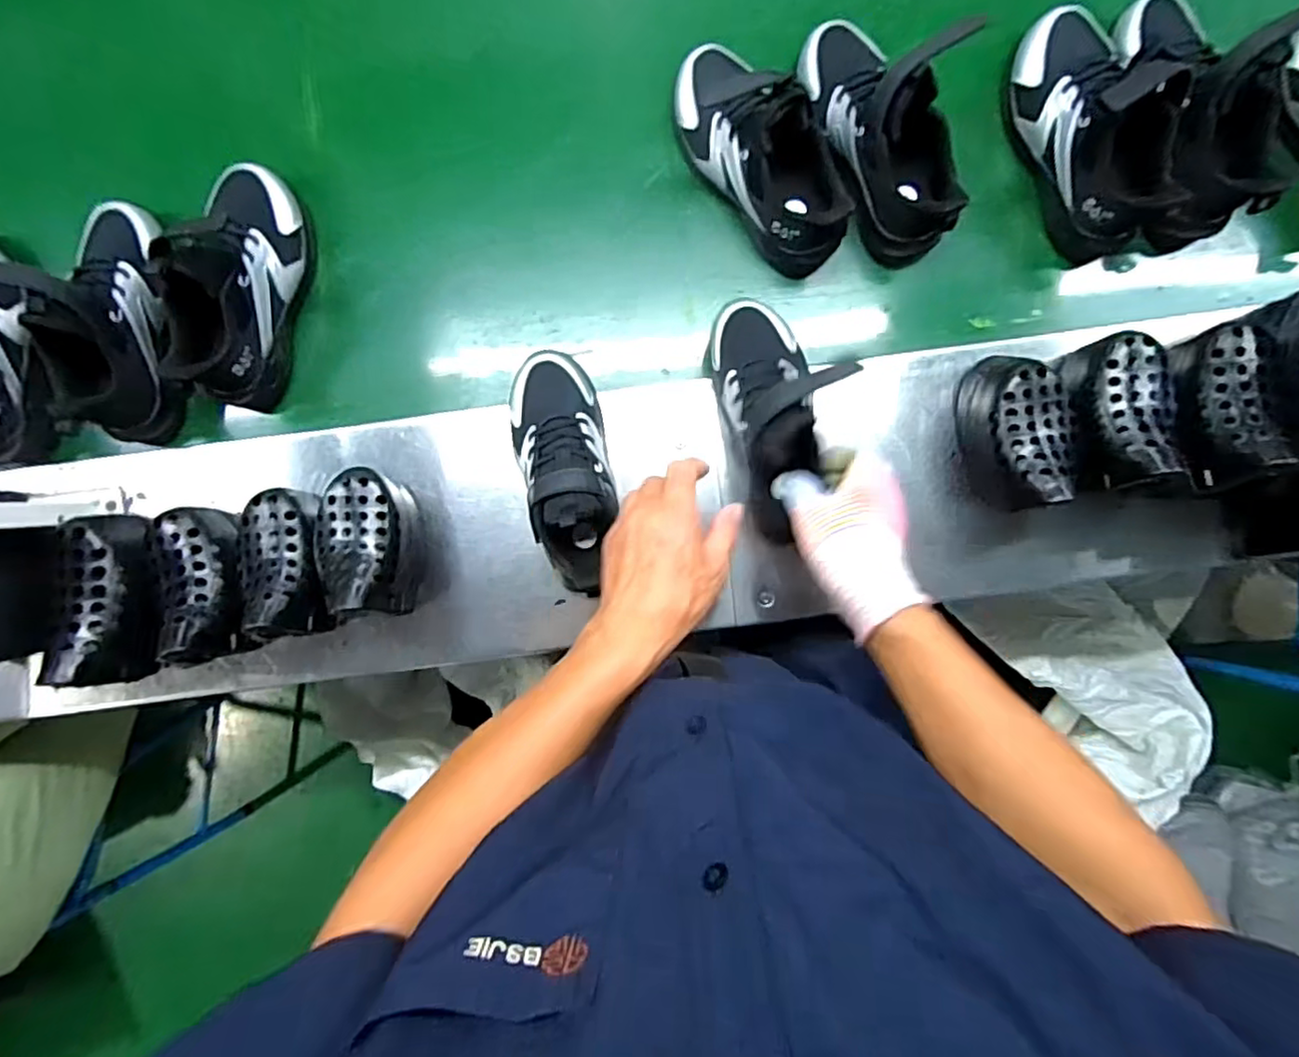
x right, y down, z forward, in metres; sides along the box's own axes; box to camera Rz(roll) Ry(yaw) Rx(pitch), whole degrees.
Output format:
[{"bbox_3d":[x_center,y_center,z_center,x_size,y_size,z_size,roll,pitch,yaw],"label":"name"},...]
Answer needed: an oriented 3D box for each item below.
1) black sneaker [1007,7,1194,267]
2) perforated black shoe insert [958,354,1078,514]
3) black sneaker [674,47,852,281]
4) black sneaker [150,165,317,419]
[{"bbox_3d":[0.390,-0.351,0.544,0.082,0.119,0.210,-22,94,2],"label":"black sneaker"},{"bbox_3d":[0.314,-0.084,0.548,0.069,0.111,0.130,-7,94,1],"label":"perforated black shoe insert"},{"bbox_3d":[0.103,-0.334,0.556,0.088,0.110,0.209,-40,93,3],"label":"black sneaker"},{"bbox_3d":[-0.373,-0.220,0.570,0.094,0.102,0.211,10,94,-1],"label":"black sneaker"}]

